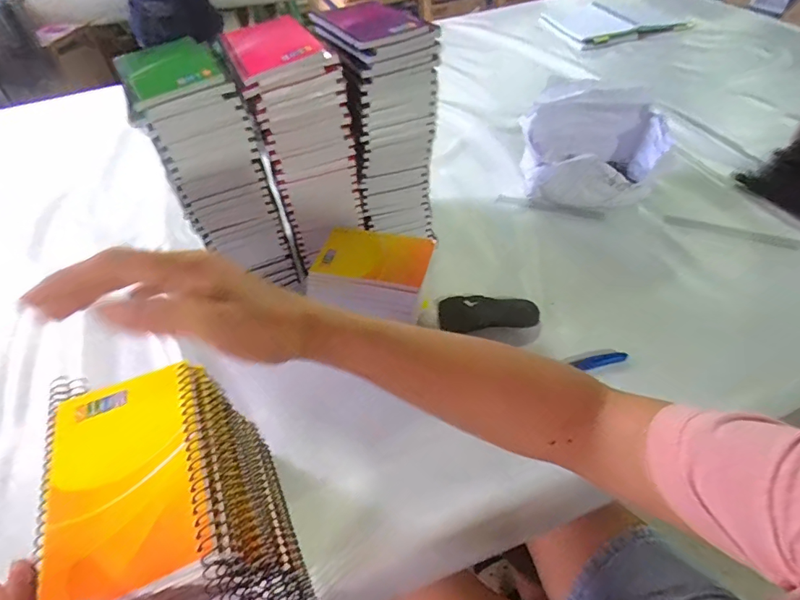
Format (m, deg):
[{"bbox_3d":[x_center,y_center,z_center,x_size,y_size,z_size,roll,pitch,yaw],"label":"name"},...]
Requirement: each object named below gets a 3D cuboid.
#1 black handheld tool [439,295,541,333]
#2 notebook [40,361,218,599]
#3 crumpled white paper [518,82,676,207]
[{"bbox_3d":[0.110,0.018,0.561,0.118,0.031,0.036,3,49,7],"label":"black handheld tool"},{"bbox_3d":[-0.154,0.097,0.254,0.078,0.010,0.125,-21,51,-13],"label":"notebook"},{"bbox_3d":[0.283,-0.227,0.679,0.197,0.118,0.186,28,57,26],"label":"crumpled white paper"}]

